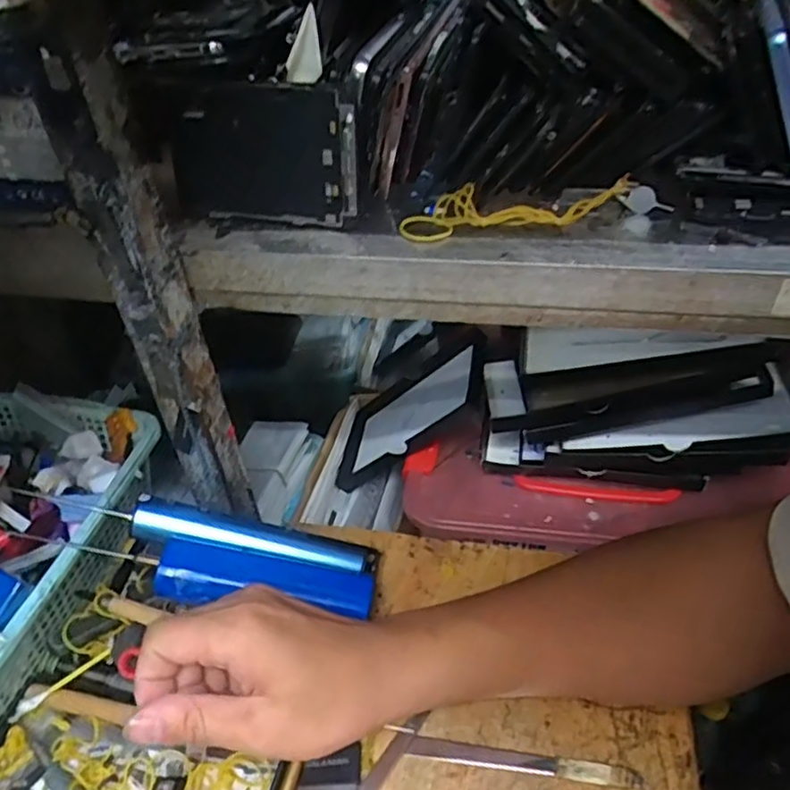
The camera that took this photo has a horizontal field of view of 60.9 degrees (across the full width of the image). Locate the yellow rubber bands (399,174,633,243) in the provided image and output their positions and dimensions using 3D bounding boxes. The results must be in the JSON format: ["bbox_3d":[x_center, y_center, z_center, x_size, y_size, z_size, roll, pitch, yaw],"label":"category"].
[{"bbox_3d":[0.064,-0.106,0.369,0.122,0.020,0.032,-6,41,-2],"label":"yellow rubber bands"}]

